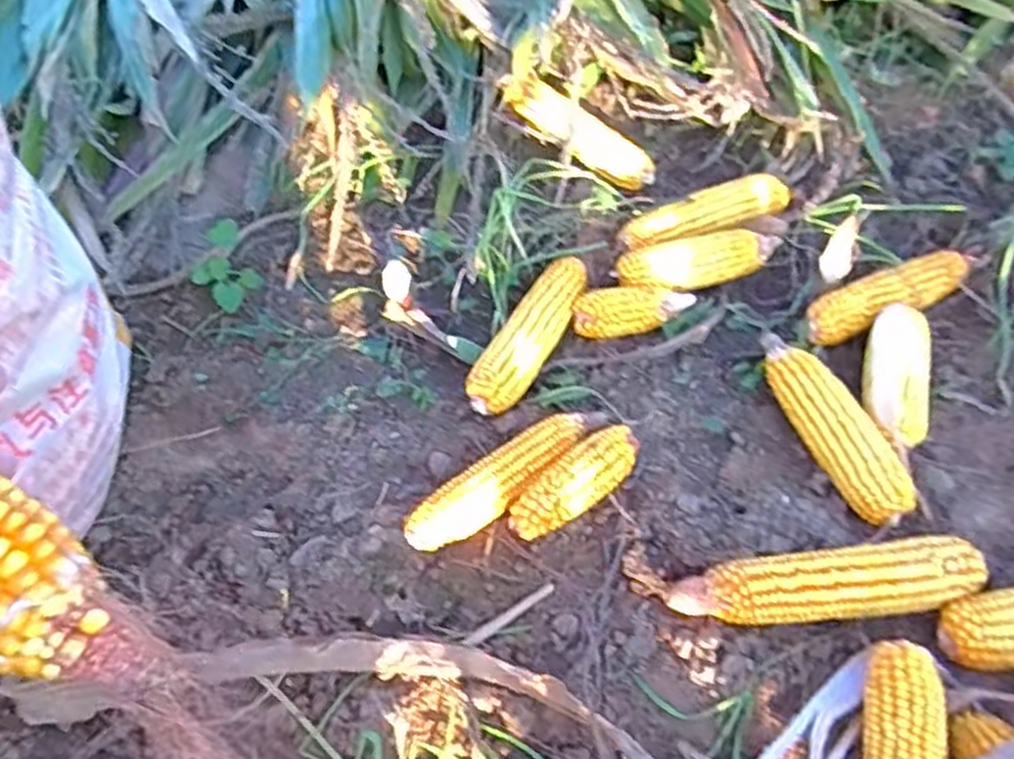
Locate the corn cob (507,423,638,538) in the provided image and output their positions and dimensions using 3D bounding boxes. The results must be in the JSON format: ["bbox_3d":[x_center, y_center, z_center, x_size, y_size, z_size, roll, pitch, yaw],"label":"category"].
[{"bbox_3d":[0.058,0.083,0.622,0.134,0.035,0.047,-38,61,-20],"label":"corn cob"}]

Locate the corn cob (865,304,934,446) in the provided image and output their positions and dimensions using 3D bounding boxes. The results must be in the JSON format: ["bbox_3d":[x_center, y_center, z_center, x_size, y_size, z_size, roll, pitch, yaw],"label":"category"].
[{"bbox_3d":[0.347,-0.003,0.677,0.054,0.045,0.155,11,57,12],"label":"corn cob"}]

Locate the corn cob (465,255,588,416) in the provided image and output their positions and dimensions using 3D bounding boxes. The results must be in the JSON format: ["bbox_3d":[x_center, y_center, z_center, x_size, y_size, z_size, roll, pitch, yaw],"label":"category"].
[{"bbox_3d":[0.024,-0.050,0.732,0.050,0.047,0.210,20,60,17],"label":"corn cob"}]

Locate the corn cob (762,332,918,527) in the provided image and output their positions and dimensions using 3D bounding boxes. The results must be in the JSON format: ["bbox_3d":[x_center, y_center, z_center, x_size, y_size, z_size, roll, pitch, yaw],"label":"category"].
[{"bbox_3d":[0.274,0.039,0.652,0.049,0.056,0.189,-19,56,-9],"label":"corn cob"}]

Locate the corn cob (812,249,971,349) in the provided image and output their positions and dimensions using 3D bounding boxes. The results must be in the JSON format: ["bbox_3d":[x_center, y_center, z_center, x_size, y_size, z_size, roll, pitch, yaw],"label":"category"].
[{"bbox_3d":[0.379,-0.085,0.754,0.214,0.052,0.054,-24,57,-11],"label":"corn cob"}]

